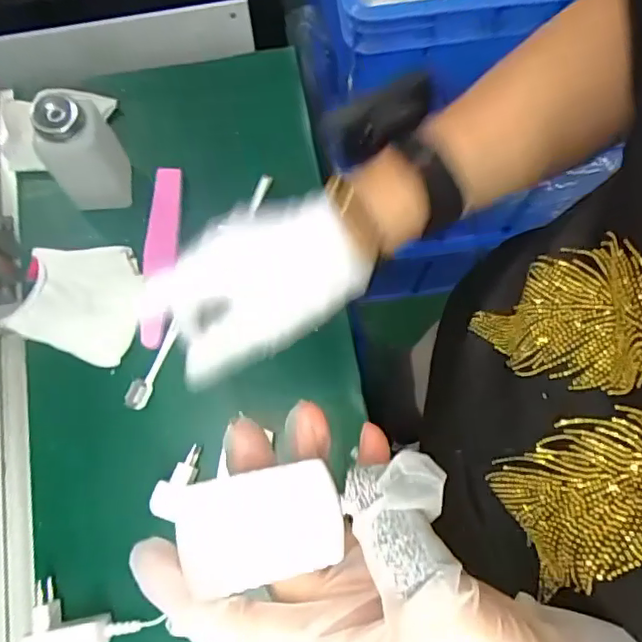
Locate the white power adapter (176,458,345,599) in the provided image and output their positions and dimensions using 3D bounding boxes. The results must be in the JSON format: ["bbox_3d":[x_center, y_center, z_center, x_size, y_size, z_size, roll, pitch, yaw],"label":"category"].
[{"bbox_3d":[-0.023,0.075,0.210,0.057,0.021,0.036,-4,79,-19],"label":"white power adapter"}]

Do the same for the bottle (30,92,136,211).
[{"bbox_3d":[-0.206,-0.146,0.498,0.056,0.131,0.045,-4,75,-1],"label":"bottle"}]

